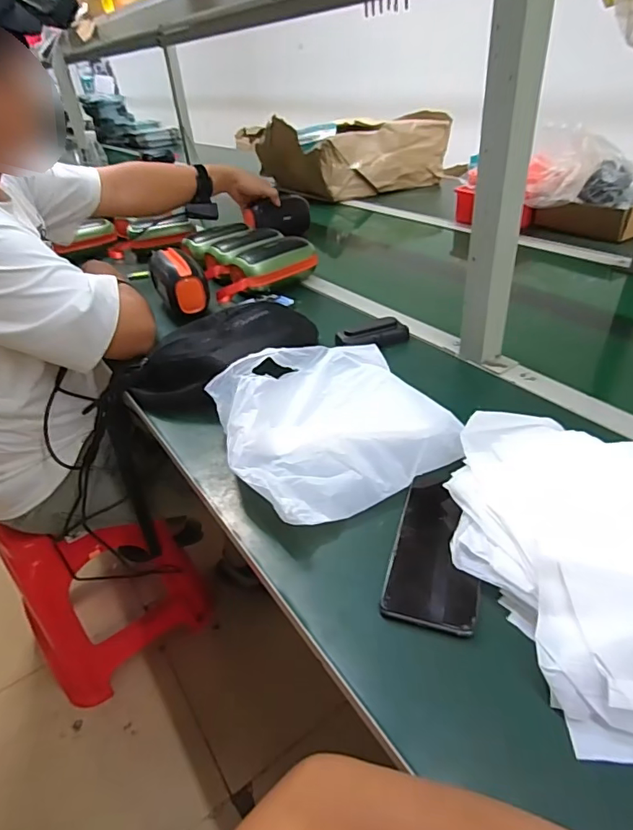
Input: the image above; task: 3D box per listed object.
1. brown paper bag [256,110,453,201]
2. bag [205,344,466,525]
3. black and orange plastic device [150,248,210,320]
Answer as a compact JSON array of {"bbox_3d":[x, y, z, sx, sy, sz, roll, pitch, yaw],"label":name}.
[{"bbox_3d":[0.136,-0.822,1.538,0.557,0.187,0.332,-15,37,-12],"label":"brown paper bag"},{"bbox_3d":[0.012,-0.002,0.540,0.229,0.056,0.240,-18,38,-16],"label":"bag"},{"bbox_3d":[-0.245,-0.240,0.862,0.075,0.081,0.148,-21,39,-19],"label":"black and orange plastic device"}]

